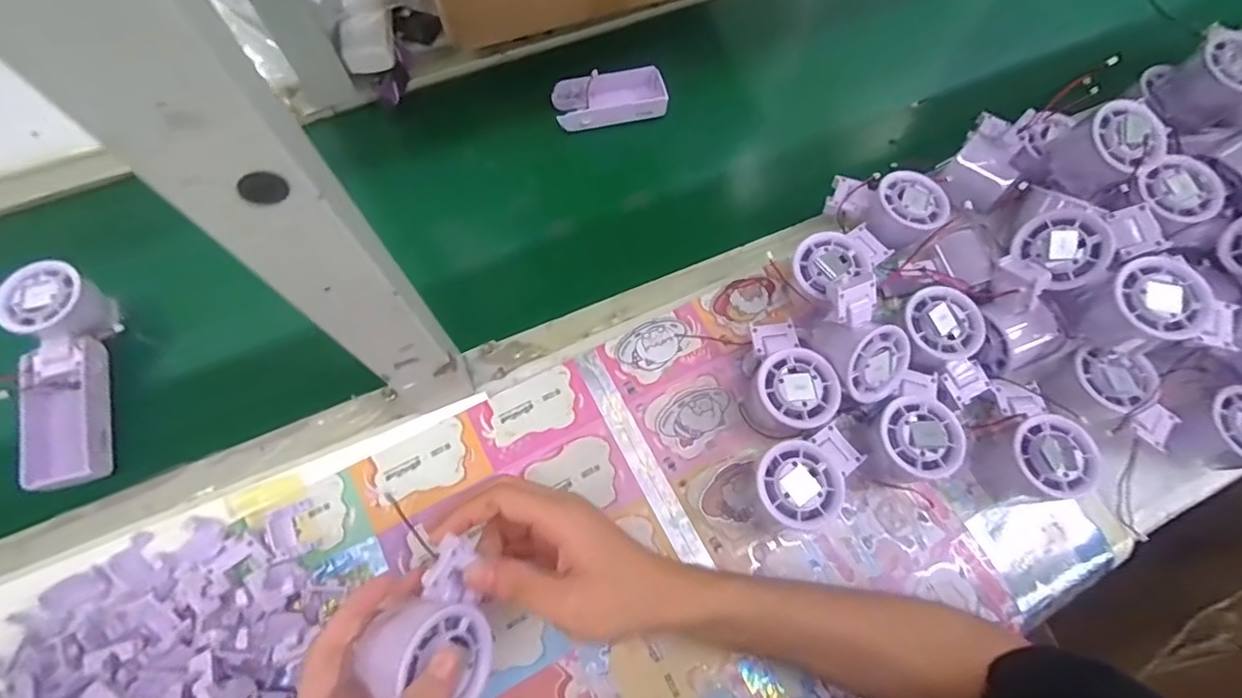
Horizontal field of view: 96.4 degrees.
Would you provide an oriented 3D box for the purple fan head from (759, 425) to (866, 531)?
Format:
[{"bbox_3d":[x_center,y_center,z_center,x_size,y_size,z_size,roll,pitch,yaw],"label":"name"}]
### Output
[{"bbox_3d":[0.132,0.093,0.399,0.082,0.054,0.056,-28,72,-12],"label":"purple fan head"}]

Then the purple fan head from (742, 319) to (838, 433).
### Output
[{"bbox_3d":[0.120,0.023,0.421,0.057,0.055,0.084,-19,70,-9],"label":"purple fan head"}]

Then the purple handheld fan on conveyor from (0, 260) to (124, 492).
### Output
[{"bbox_3d":[-0.425,0.018,0.417,0.053,0.038,0.168,-15,69,-8],"label":"purple handheld fan on conveyor"}]

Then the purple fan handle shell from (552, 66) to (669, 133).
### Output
[{"bbox_3d":[-0.011,-0.252,0.558,0.108,0.021,0.055,-13,69,-7],"label":"purple fan handle shell"}]

